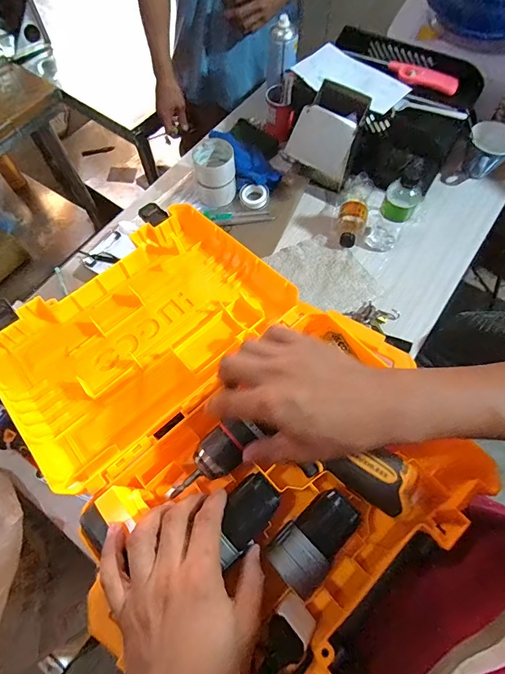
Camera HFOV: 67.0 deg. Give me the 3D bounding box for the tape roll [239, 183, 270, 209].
[{"bbox_3d":[0.004,-0.304,0.816,0.058,0.026,0.049,16,67,8],"label":"tape roll"}]

